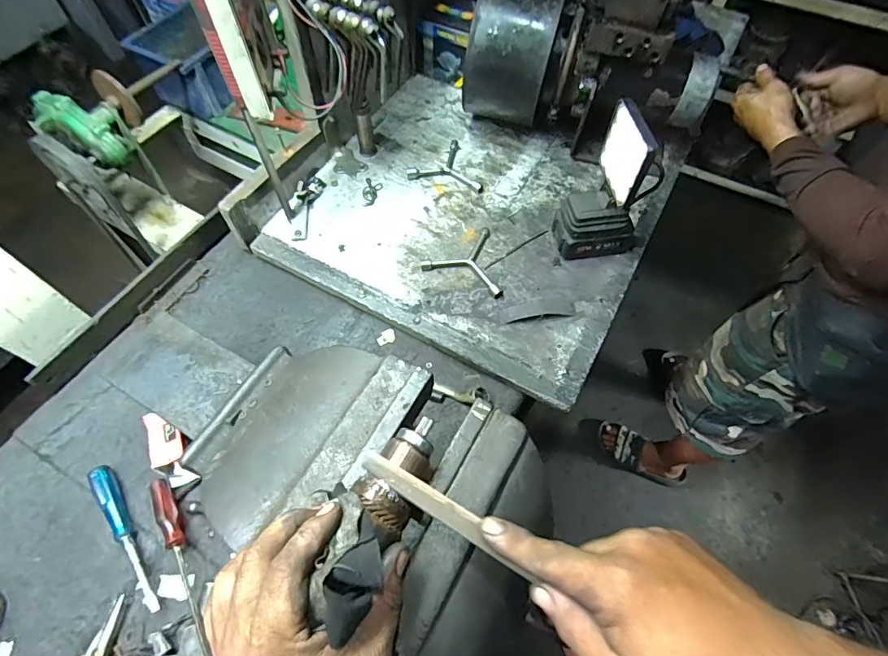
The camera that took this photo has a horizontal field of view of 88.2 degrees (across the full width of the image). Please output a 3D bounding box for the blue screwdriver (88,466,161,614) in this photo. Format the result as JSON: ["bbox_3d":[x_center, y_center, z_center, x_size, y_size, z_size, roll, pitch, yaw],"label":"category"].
[{"bbox_3d":[-0.401,0.261,0.576,0.024,0.022,0.203,-33,66,-17],"label":"blue screwdriver"}]

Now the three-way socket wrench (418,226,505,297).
[{"bbox_3d":[0.024,-0.104,0.748,0.120,0.010,0.134,-6,61,-4],"label":"three-way socket wrench"}]

